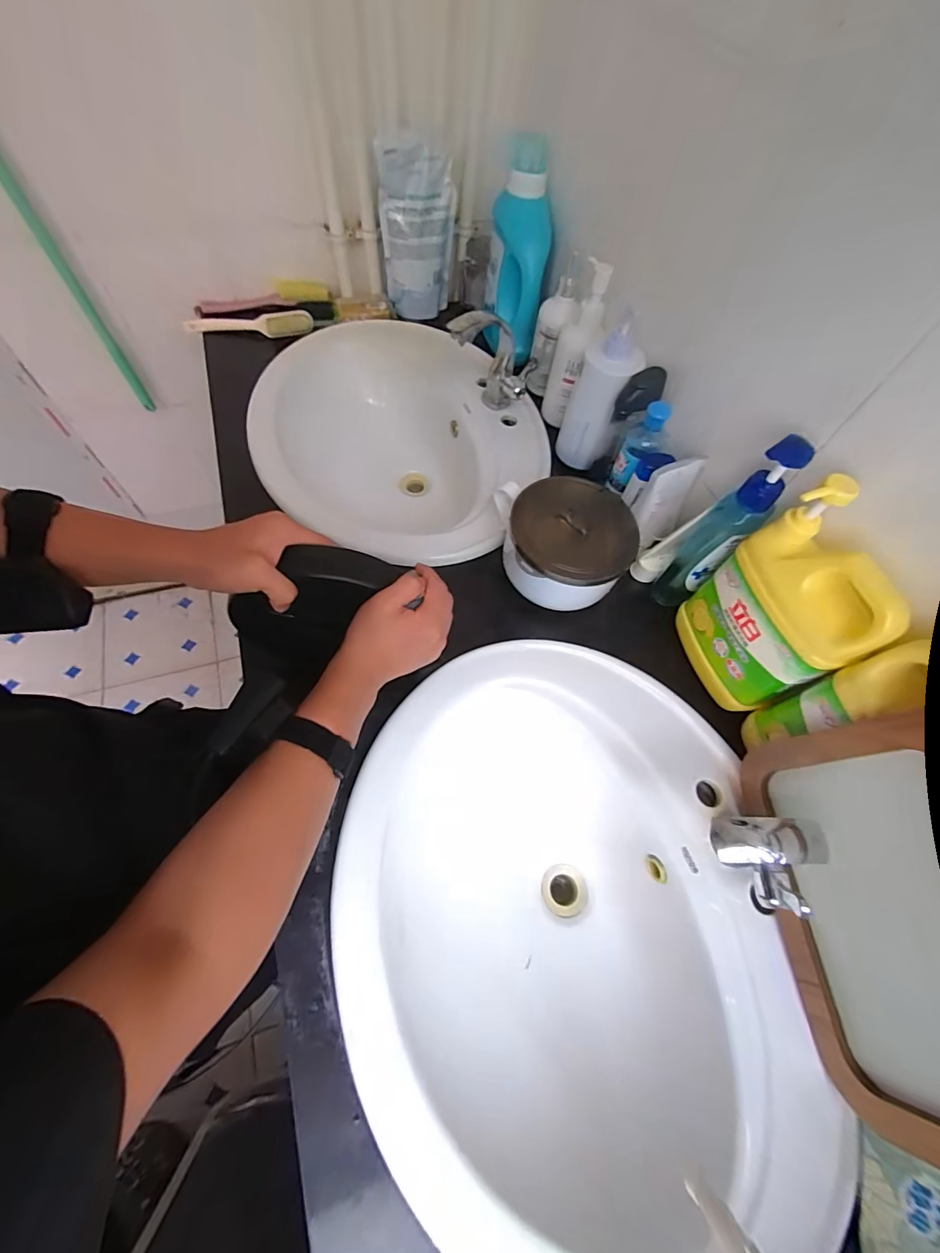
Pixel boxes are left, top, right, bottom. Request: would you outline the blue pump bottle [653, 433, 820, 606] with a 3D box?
[{"bbox_3d":[0.280,-0.103,0.511,0.048,0.244,0.049,39,67,15],"label":"blue pump bottle"}]

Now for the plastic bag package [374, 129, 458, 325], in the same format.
[{"bbox_3d":[-0.092,-0.685,0.790,0.121,0.237,0.069,6,62,-3],"label":"plastic bag package"}]

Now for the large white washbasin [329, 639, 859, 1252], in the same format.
[{"bbox_3d":[0.081,0.295,0.488,0.412,0.175,0.529,-2,63,-7],"label":"large white washbasin"}]

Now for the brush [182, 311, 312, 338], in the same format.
[{"bbox_3d":[-0.396,-0.539,0.805,0.223,0.019,0.039,-2,63,-7],"label":"brush"}]

